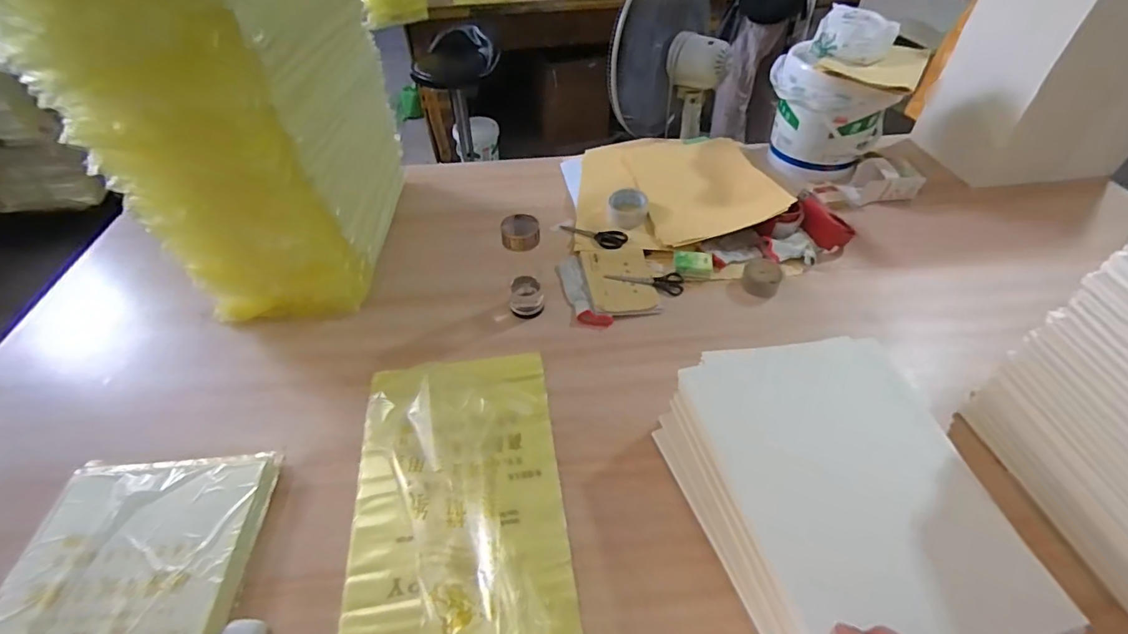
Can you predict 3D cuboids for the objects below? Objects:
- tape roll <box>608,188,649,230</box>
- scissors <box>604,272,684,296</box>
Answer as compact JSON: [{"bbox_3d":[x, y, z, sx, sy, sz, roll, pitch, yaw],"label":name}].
[{"bbox_3d":[0.147,-0.255,1.126,0.088,0.047,0.093,-1,47,1],"label":"tape roll"},{"bbox_3d":[0.168,-0.078,1.016,0.157,0.014,0.056,12,49,13],"label":"scissors"}]

